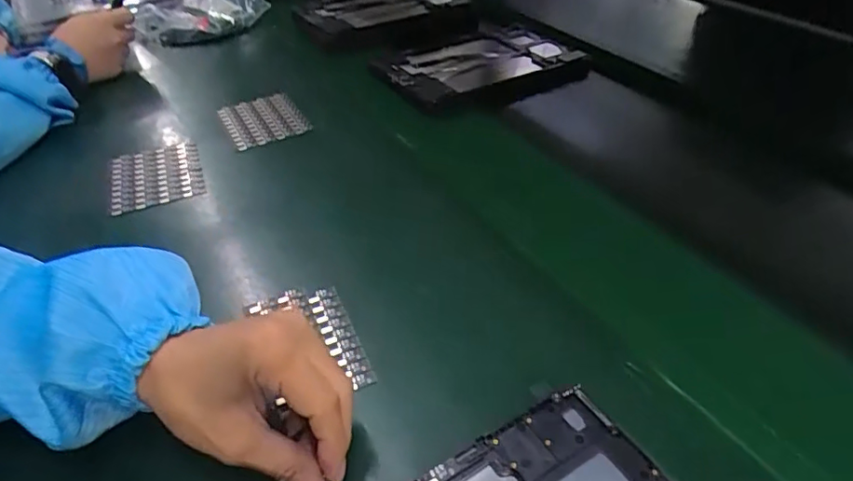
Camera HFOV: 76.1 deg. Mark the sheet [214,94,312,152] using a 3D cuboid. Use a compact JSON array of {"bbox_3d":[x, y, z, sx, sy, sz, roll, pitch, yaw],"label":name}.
[{"bbox_3d":[-0.181,-0.132,0.604,0.076,0.017,0.087,-22,43,-21],"label":"sheet"}]

